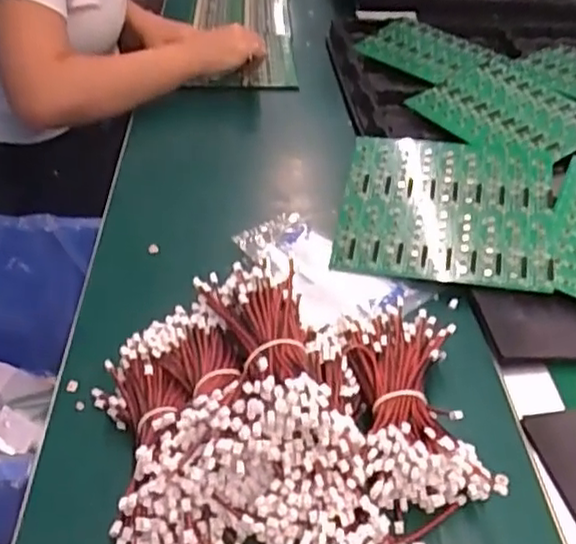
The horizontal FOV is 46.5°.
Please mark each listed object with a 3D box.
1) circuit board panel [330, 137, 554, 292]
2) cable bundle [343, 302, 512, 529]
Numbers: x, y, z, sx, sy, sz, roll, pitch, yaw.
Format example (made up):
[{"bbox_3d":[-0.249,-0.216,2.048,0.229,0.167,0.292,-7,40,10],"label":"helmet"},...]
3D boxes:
[{"bbox_3d":[0.157,-0.064,0.666,0.201,0.011,0.180,8,61,11],"label":"circuit board panel"},{"bbox_3d":[0.092,0.090,0.492,0.097,0.049,0.162,-3,41,-6],"label":"cable bundle"}]

